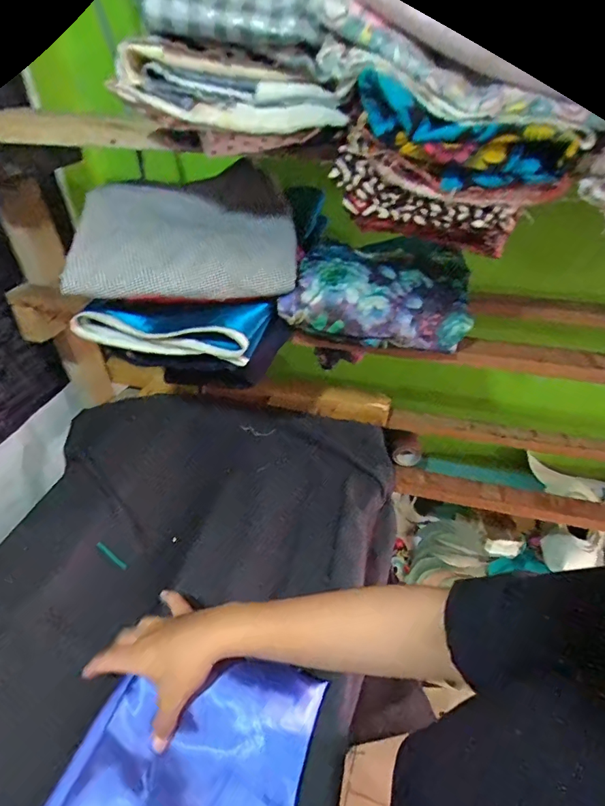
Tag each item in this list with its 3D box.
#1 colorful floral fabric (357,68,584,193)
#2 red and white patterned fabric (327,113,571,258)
[{"bbox_3d":[0.120,-0.201,0.353,0.165,0.064,0.045,21,41,5],"label":"colorful floral fabric"},{"bbox_3d":[0.117,-0.182,0.405,0.187,0.091,0.053,18,39,-1],"label":"red and white patterned fabric"}]

